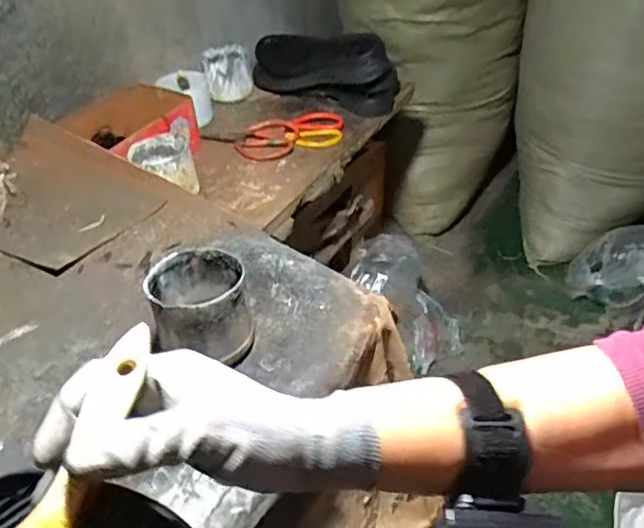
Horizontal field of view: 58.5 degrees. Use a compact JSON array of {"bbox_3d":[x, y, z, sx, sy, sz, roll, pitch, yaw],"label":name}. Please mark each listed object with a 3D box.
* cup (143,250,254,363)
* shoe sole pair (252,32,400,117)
[{"bbox_3d":[-0.114,0.048,0.553,0.087,0.097,0.093,-15,41,-13],"label":"cup"},{"bbox_3d":[-0.005,-0.376,1.082,0.293,0.136,0.075,13,44,21],"label":"shoe sole pair"}]

